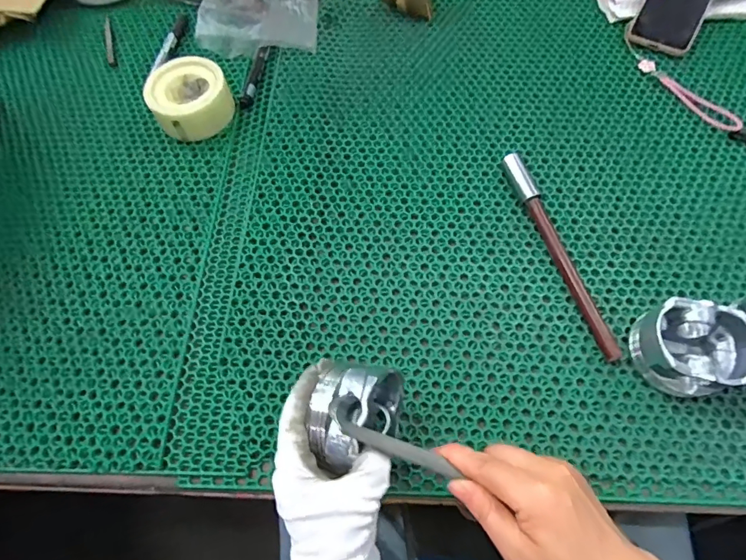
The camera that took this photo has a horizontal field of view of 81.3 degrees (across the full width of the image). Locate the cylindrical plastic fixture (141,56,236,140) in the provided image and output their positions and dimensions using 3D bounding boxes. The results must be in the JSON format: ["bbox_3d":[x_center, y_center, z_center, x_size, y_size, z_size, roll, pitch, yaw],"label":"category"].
[{"bbox_3d":[-0.224,-0.222,0.533,0.095,0.044,0.089,-21,68,-7],"label":"cylindrical plastic fixture"}]

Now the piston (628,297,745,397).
[{"bbox_3d":[0.287,0.064,0.393,0.086,0.055,0.074,22,70,11],"label":"piston"}]

